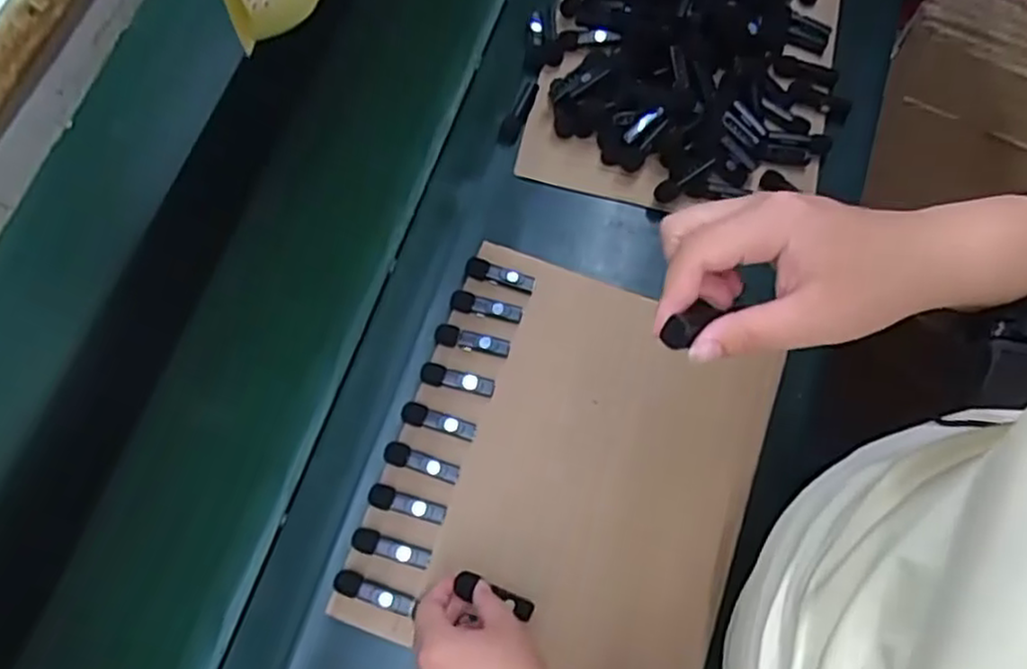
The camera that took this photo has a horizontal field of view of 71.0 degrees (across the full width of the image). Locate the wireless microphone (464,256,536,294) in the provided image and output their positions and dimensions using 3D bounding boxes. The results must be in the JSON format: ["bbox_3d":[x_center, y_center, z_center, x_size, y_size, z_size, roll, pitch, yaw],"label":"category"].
[{"bbox_3d":[-0.013,-0.055,0.667,0.066,0.012,0.020,15,72,6],"label":"wireless microphone"}]

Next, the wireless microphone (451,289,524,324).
[{"bbox_3d":[-0.025,-0.024,0.651,0.064,0.012,0.020,15,72,6],"label":"wireless microphone"}]

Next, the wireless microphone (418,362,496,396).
[{"bbox_3d":[-0.049,0.040,0.633,0.065,0.009,0.020,14,72,6],"label":"wireless microphone"}]

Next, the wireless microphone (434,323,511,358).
[{"bbox_3d":[-0.038,0.006,0.641,0.066,0.011,0.020,15,72,6],"label":"wireless microphone"}]

